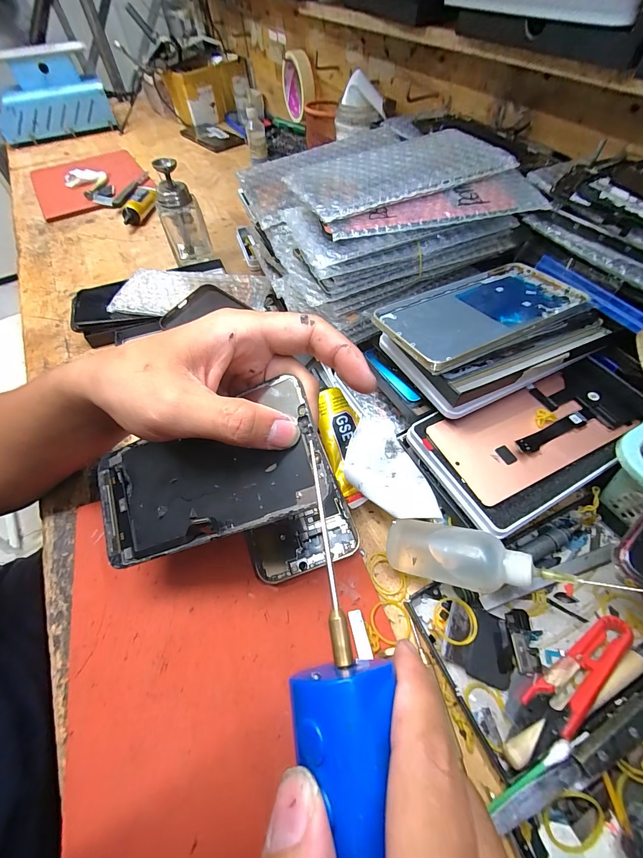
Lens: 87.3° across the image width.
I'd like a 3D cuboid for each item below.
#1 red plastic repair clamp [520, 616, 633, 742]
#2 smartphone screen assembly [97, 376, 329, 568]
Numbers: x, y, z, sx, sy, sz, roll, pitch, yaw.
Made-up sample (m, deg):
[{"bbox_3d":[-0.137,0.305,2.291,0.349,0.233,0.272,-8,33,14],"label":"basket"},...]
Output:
[{"bbox_3d":[0.156,0.142,0.201,0.079,0.022,0.020,-31,61,-16],"label":"red plastic repair clamp"},{"bbox_3d":[-0.073,0.030,0.201,0.153,0.004,0.073,-20,77,17],"label":"smartphone screen assembly"}]

